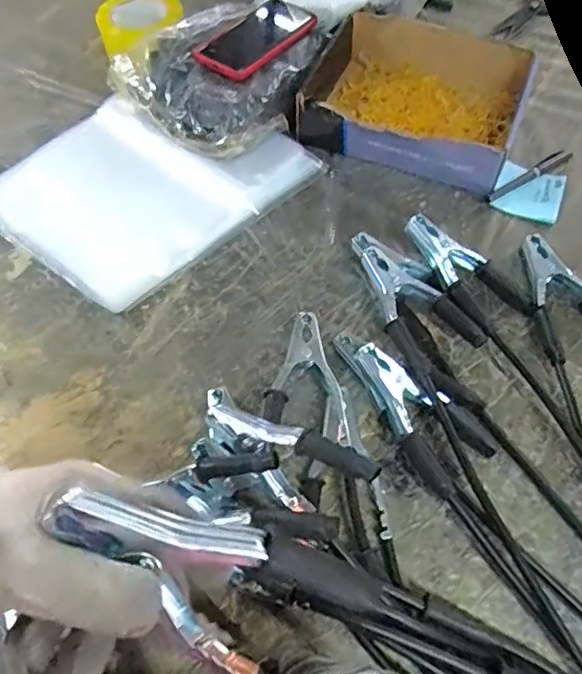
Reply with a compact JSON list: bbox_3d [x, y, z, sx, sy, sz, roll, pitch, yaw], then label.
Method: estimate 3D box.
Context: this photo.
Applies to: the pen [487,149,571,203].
[{"bbox_3d":[0.288,-0.193,0.680,0.133,0.009,0.016,-33,66,-15],"label":"pen"}]

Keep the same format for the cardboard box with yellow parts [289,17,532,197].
[{"bbox_3d":[0.154,-0.306,0.719,0.259,0.063,0.222,18,64,11],"label":"cardboard box with yellow parts"}]

